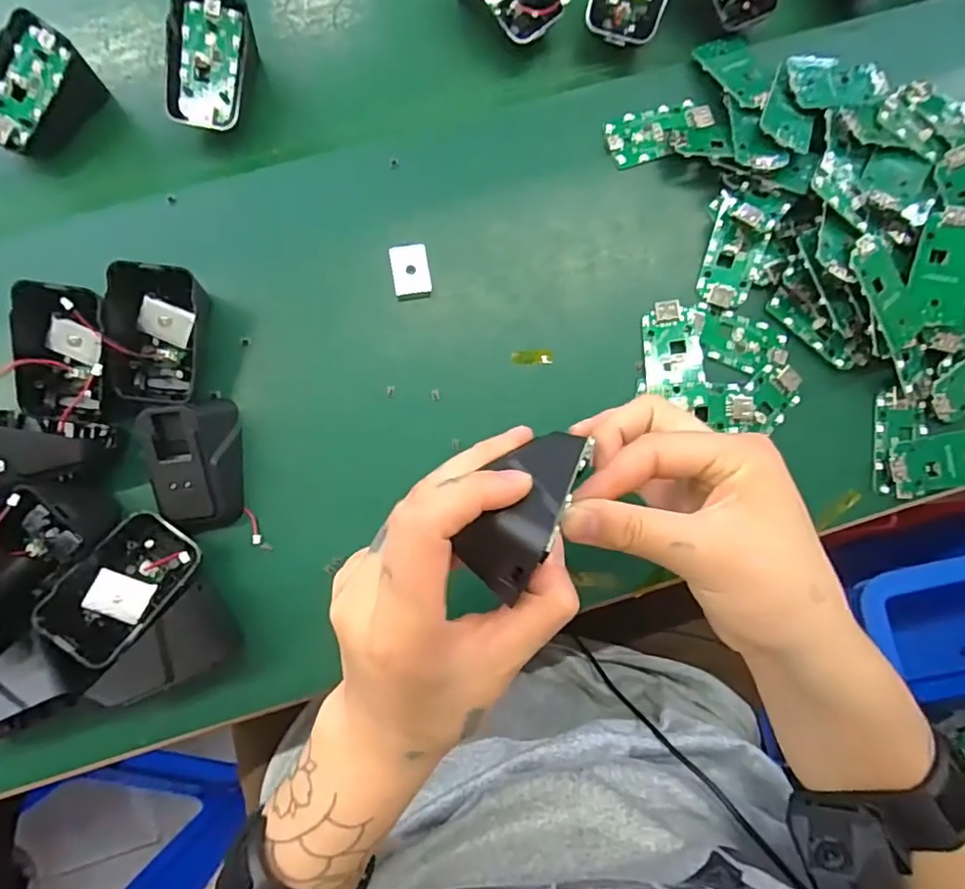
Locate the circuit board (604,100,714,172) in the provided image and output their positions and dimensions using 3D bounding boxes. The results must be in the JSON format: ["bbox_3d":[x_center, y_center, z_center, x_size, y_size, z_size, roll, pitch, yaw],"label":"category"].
[{"bbox_3d":[0.107,-0.188,0.351,0.063,0.009,0.032,-12,83,-3],"label":"circuit board"}]

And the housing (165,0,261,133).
[{"bbox_3d":[-0.155,-0.216,0.338,0.043,0.040,0.064,8,82,0],"label":"housing"}]

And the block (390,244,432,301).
[{"bbox_3d":[-0.041,-0.100,0.336,0.021,0.007,0.031,-8,83,-2],"label":"block"}]

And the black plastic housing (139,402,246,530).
[{"bbox_3d":[-0.150,0.010,0.305,0.035,0.039,0.068,-3,83,-2],"label":"black plastic housing"}]

